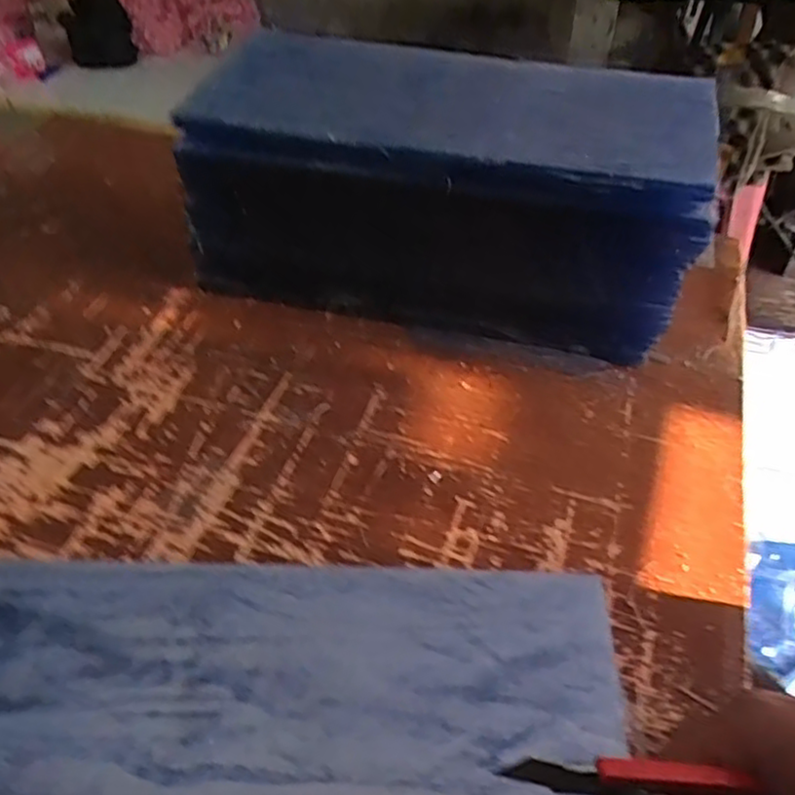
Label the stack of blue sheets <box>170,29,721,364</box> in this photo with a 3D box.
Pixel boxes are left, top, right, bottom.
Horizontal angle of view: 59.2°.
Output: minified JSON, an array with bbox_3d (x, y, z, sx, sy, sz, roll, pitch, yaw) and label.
[{"bbox_3d":[0.036,-0.160,0.561,0.370,0.166,0.156,12,46,9],"label":"stack of blue sheets"}]

